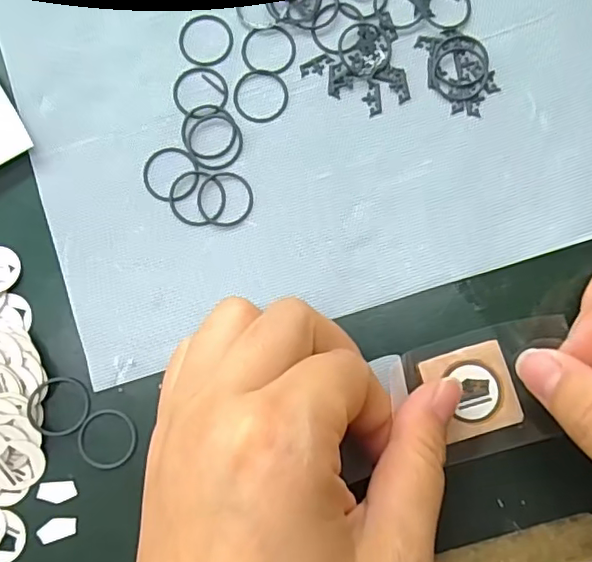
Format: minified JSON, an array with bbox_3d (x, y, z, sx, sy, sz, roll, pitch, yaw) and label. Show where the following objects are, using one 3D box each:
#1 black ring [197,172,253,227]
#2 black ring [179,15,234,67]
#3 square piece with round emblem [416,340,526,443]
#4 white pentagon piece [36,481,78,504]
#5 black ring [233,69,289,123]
[{"bbox_3d":[-0.026,-0.031,0.207,0.020,0.004,0.021,0,84,1],"label":"black ring"},{"bbox_3d":[-0.035,-0.093,0.215,0.020,0.004,0.021,0,84,1],"label":"black ring"},{"bbox_3d":[0.061,0.038,0.193,0.028,0.004,0.029,-18,84,-1],"label":"square piece with round emblem"},{"bbox_3d":[-0.084,0.074,0.197,0.013,0.004,0.007,1,77,-11],"label":"white pentagon piece"},{"bbox_3d":[-0.013,-0.070,0.212,0.020,0.004,0.021,0,84,1],"label":"black ring"}]

